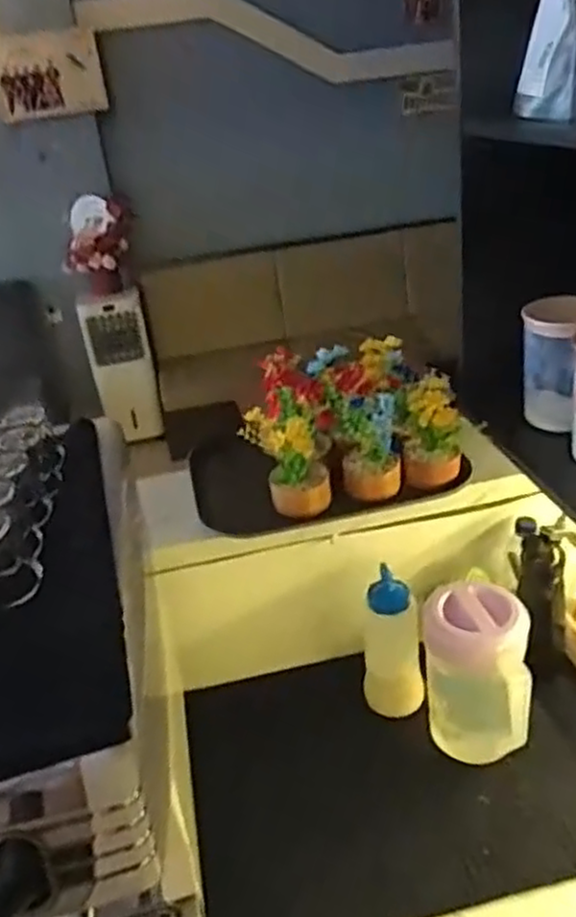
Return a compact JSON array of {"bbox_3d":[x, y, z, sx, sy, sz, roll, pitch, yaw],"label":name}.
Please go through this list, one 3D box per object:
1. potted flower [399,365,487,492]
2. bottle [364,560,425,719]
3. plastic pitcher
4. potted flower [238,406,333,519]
[{"bbox_3d":[0.209,-0.041,1.006,0.102,0.154,0.081,0,29,13],"label":"potted flower"},{"bbox_3d":[0.150,0.267,1.044,0.087,0.190,0.102,-2,31,10],"label":"bottle"},{"bbox_3d":[0.249,0.294,0.954,0.133,0.227,0.132,1,32,14],"label":"plastic pitcher"},{"bbox_3d":[0.000,-0.002,0.995,0.080,0.131,0.117,-22,32,-25],"label":"potted flower"}]

